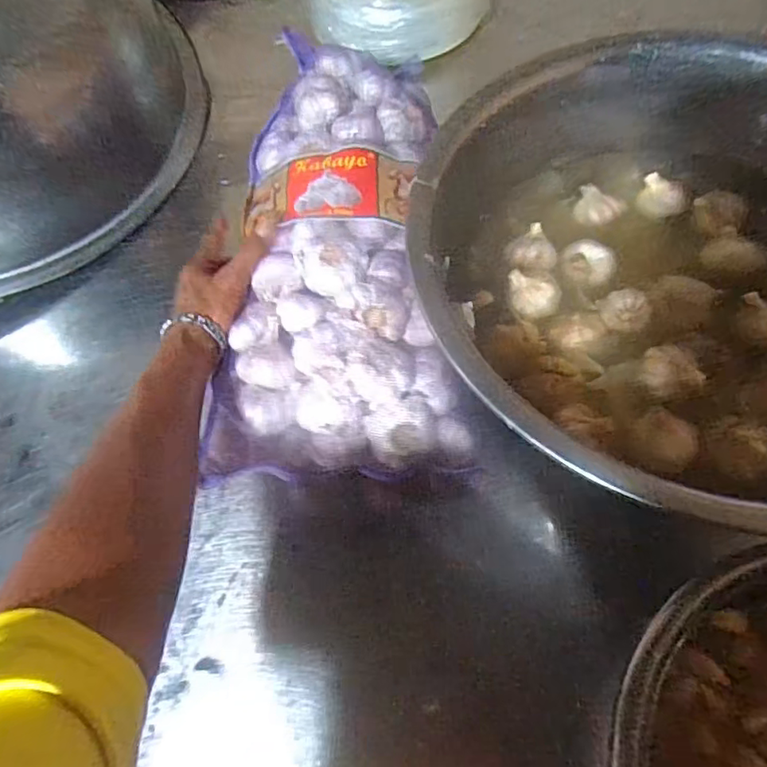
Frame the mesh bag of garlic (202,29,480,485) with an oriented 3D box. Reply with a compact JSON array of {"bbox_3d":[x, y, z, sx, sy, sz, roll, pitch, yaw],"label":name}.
[{"bbox_3d":[-0.042,-0.139,0.524,0.208,0.080,0.440,-2,68,3],"label":"mesh bag of garlic"}]

